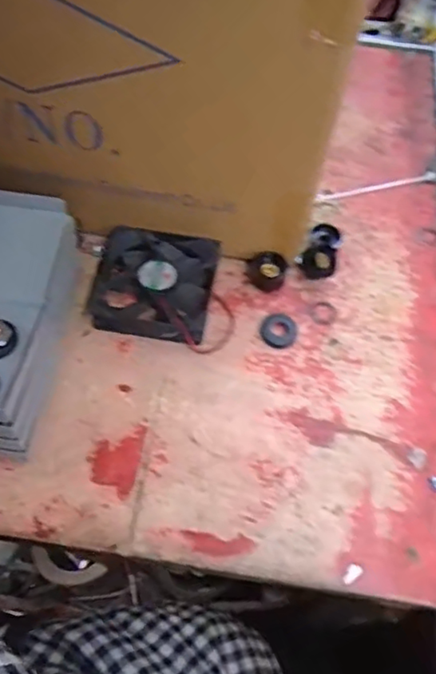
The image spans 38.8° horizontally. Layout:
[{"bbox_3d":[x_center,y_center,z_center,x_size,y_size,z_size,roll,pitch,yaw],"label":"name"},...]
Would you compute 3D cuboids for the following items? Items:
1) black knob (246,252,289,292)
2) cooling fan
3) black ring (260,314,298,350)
[{"bbox_3d":[0.042,-0.057,0.532,0.035,0.023,0.027,11,58,3],"label":"black knob"},{"bbox_3d":[-0.057,-0.045,0.517,0.104,0.029,0.089,10,58,2],"label":"cooling fan"},{"bbox_3d":[0.051,-0.006,0.514,0.029,0.004,0.032,-5,59,-7],"label":"black ring"}]

